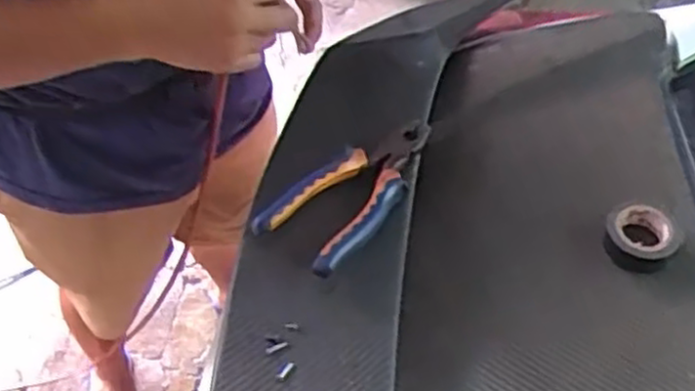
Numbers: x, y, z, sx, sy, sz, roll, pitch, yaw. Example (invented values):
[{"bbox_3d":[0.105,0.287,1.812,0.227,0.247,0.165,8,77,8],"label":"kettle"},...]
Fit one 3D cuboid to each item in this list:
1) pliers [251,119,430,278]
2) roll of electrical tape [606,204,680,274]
[{"bbox_3d":[0.012,-0.009,0.576,0.063,0.025,0.171,37,59,22],"label":"pliers"},{"bbox_3d":[0.235,0.033,0.596,0.054,0.018,0.054,-42,62,-5],"label":"roll of electrical tape"}]

